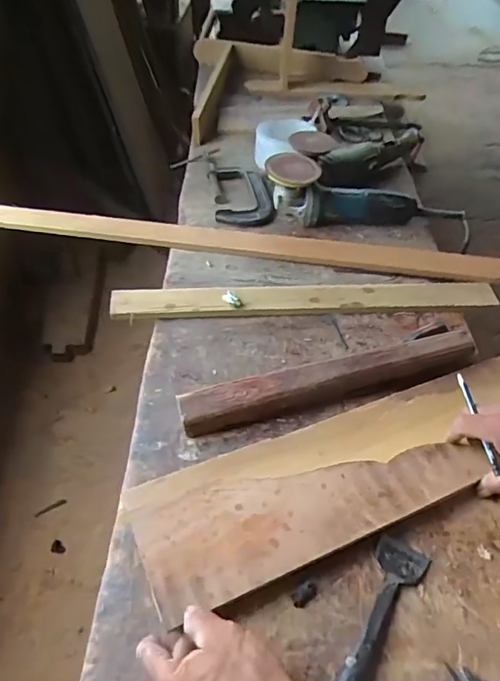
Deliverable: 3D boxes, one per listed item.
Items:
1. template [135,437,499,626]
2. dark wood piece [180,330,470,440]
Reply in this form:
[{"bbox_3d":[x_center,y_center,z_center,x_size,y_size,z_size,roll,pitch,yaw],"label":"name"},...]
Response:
[{"bbox_3d":[0.078,0.181,0.542,0.384,0.010,0.114,-12,49,-12],"label":"template"},{"bbox_3d":[0.111,0.047,0.660,0.408,0.047,0.050,-12,49,-12],"label":"dark wood piece"}]

